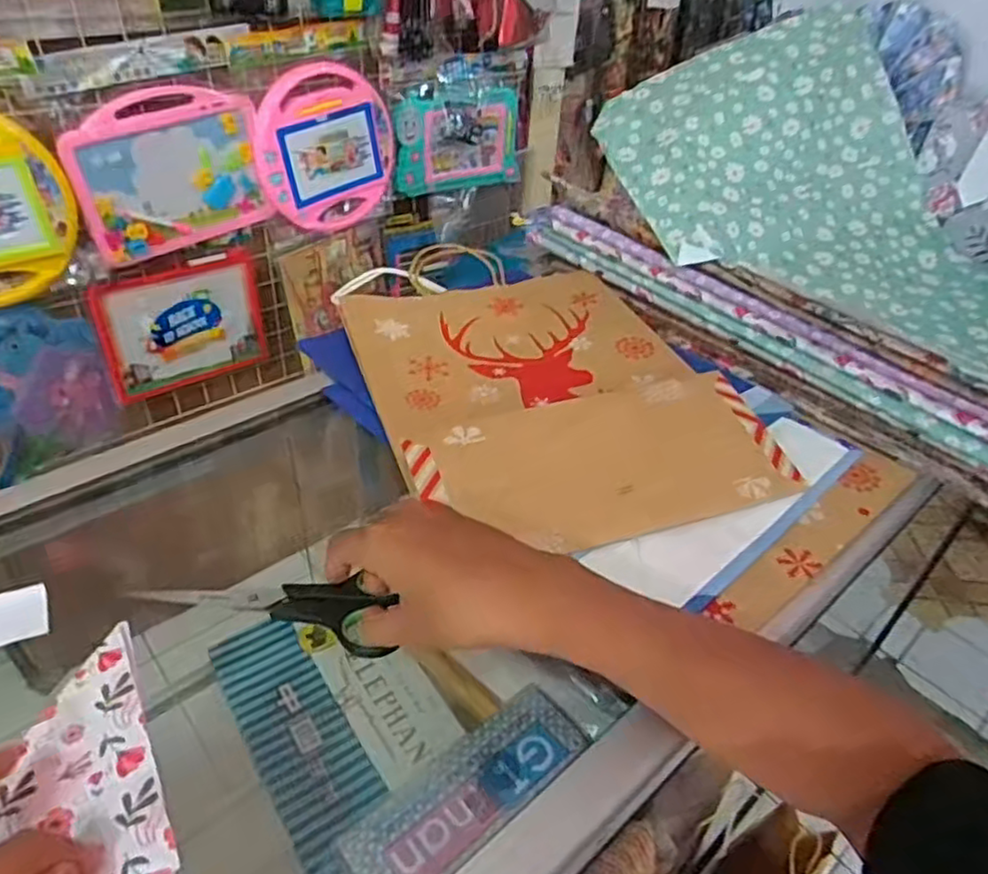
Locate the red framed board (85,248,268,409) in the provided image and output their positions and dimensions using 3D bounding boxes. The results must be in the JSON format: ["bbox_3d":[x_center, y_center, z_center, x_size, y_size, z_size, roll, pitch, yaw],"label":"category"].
[{"bbox_3d":[-0.565,-0.201,1.262,0.282,0.237,0.027,-27,48,-33],"label":"red framed board"}]

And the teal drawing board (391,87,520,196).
[{"bbox_3d":[-0.065,-0.598,1.402,0.295,0.179,0.028,-20,44,-28],"label":"teal drawing board"}]

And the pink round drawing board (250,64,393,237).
[{"bbox_3d":[-0.296,-0.508,1.241,0.267,0.275,0.041,-34,55,-25],"label":"pink round drawing board"}]

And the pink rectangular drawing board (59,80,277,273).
[{"bbox_3d":[-0.509,-0.418,1.097,0.286,0.236,0.018,-24,46,-31],"label":"pink rectangular drawing board"}]

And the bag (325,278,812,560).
[{"bbox_3d":[0.036,-0.043,0.538,0.250,0.025,0.316,-10,41,-18],"label":"bag"}]

